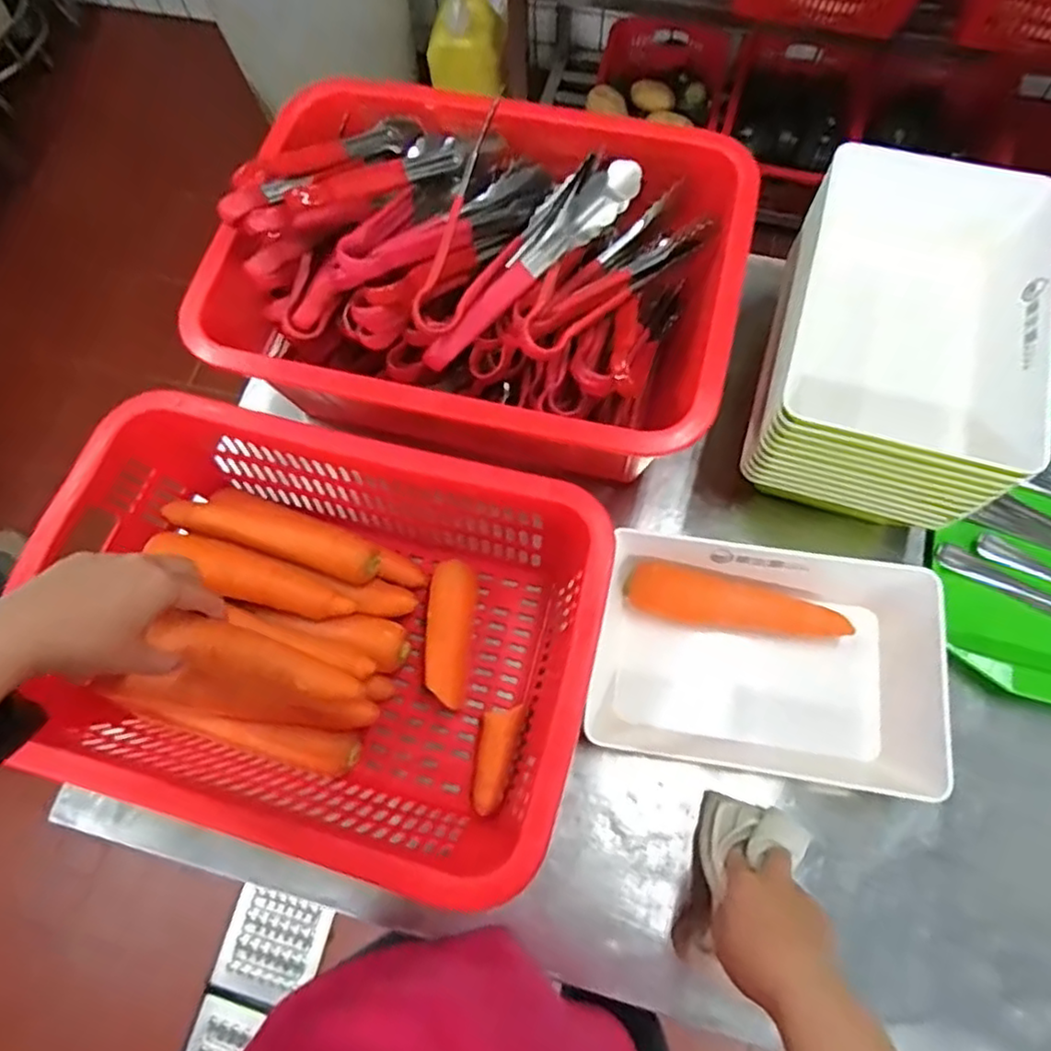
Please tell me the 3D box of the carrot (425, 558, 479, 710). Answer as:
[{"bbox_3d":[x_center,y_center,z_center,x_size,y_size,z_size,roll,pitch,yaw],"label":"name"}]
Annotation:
[{"bbox_3d":[-0.071,0.103,0.610,0.046,0.042,0.133,5,70,4],"label":"carrot"}]

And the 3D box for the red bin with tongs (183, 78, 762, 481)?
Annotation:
[{"bbox_3d":[-0.040,-0.251,0.636,0.479,0.184,0.353,14,71,7],"label":"red bin with tongs"}]

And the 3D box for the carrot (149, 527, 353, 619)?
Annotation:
[{"bbox_3d":[-0.242,0.047,0.566,0.183,0.052,0.049,26,71,-17],"label":"carrot"}]

